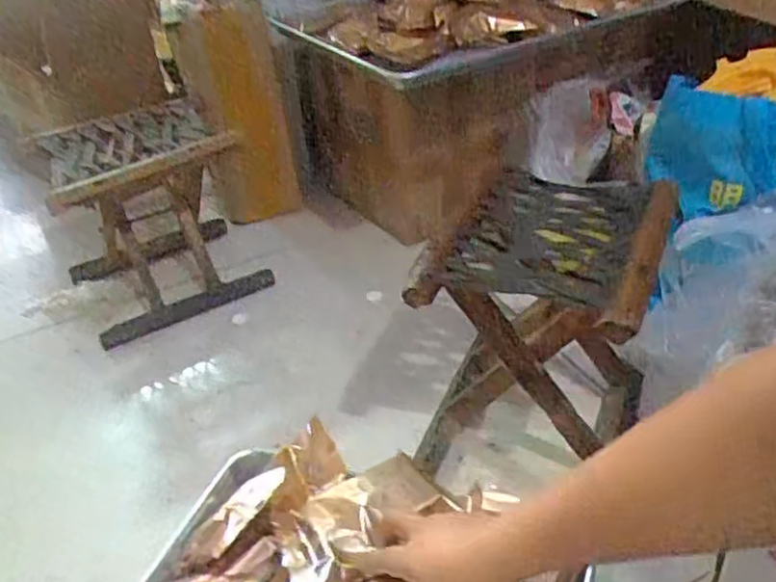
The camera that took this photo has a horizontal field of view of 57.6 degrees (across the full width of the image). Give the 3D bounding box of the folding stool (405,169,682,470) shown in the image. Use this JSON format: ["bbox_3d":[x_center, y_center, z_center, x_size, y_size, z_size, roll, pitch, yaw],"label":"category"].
[{"bbox_3d":[0.171,0.048,0.783,0.208,0.277,0.275,18,43,28],"label":"folding stool"}]

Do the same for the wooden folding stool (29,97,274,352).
[{"bbox_3d":[-0.352,-0.110,1.074,0.273,0.259,0.216,-23,40,-21],"label":"wooden folding stool"}]

